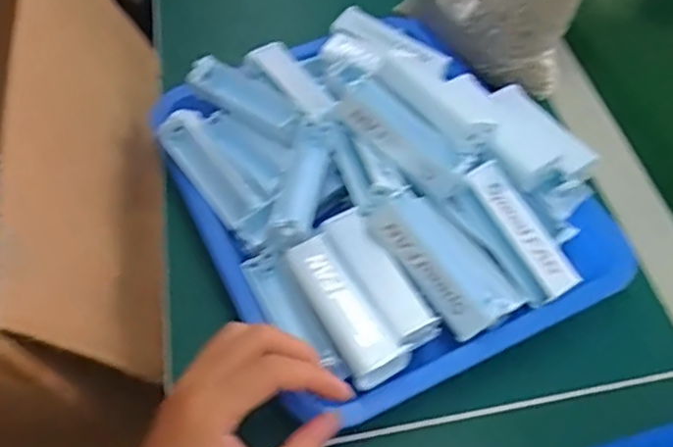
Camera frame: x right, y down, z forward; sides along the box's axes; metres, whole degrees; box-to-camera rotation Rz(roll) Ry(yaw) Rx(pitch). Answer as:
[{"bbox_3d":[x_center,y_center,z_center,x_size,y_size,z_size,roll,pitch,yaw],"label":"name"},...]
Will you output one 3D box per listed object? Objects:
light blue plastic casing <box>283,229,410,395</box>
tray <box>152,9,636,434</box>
[{"bbox_3d":[0.005,0.053,0.425,0.034,0.023,0.100,-26,57,-18],"label":"light blue plastic casing"},{"bbox_3d":[0.038,-0.043,0.495,0.285,0.086,0.318,-22,56,-15],"label":"tray"}]

